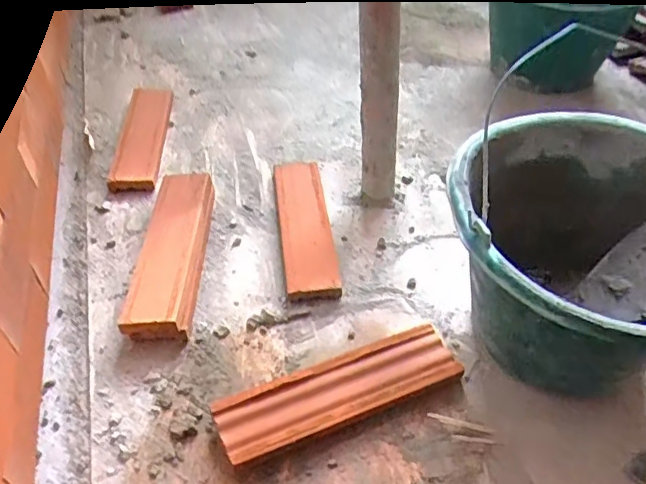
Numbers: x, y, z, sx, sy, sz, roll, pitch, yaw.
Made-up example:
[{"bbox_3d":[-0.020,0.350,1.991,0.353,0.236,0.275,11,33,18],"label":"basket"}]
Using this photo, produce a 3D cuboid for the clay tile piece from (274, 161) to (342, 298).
[{"bbox_3d":[-0.021,-0.021,0.692,0.061,0.018,0.220,-7,47,-5],"label":"clay tile piece"}]

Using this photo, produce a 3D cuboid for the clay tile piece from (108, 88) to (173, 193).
[{"bbox_3d":[-0.254,-0.152,0.826,0.063,0.021,0.227,-3,47,-2],"label":"clay tile piece"}]

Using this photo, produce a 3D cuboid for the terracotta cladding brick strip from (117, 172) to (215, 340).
[{"bbox_3d":[-0.166,0.011,0.650,0.067,0.049,0.211,0,46,0],"label":"terracotta cladding brick strip"}]

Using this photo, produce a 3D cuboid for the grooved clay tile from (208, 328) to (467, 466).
[{"bbox_3d":[0.018,0.141,0.541,0.227,0.031,0.063,-18,49,-15],"label":"grooved clay tile"}]

